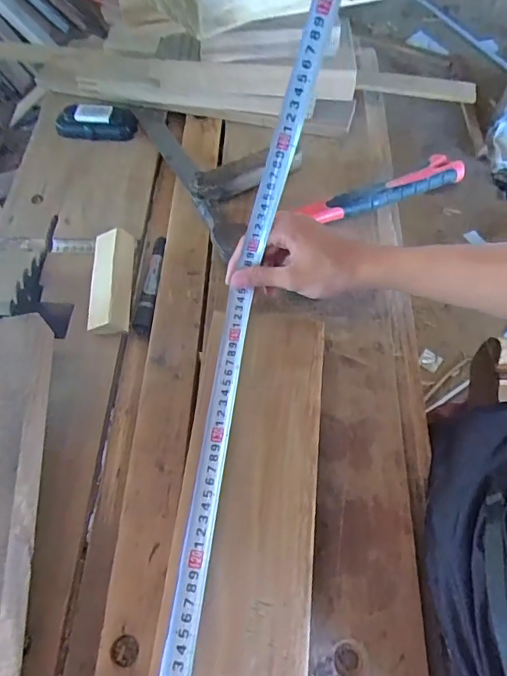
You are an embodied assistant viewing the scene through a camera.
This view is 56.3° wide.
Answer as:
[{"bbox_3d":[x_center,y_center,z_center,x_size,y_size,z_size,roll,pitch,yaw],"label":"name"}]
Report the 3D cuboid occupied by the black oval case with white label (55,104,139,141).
[{"bbox_3d":[-0.224,-0.306,0.669,0.110,0.032,0.046,0,62,2],"label":"black oval case with white label"}]

